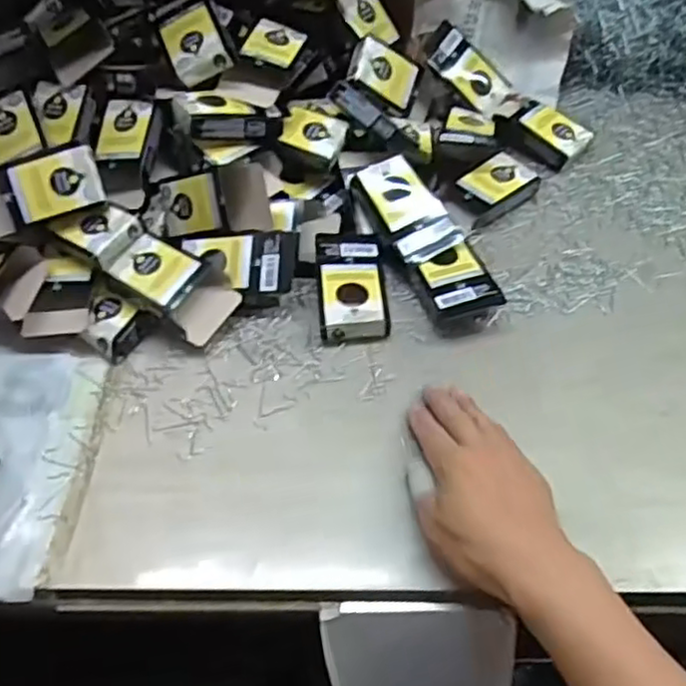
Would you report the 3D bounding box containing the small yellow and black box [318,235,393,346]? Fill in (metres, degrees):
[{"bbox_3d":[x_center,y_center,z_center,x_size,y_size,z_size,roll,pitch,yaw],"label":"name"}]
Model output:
[{"bbox_3d":[0.007,-0.048,0.574,0.053,0.031,0.104,-4,51,-1],"label":"small yellow and black box"}]

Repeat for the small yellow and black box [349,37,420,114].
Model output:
[{"bbox_3d":[0.042,-0.262,0.682,0.018,0.066,0.048,22,89,61],"label":"small yellow and black box"}]

